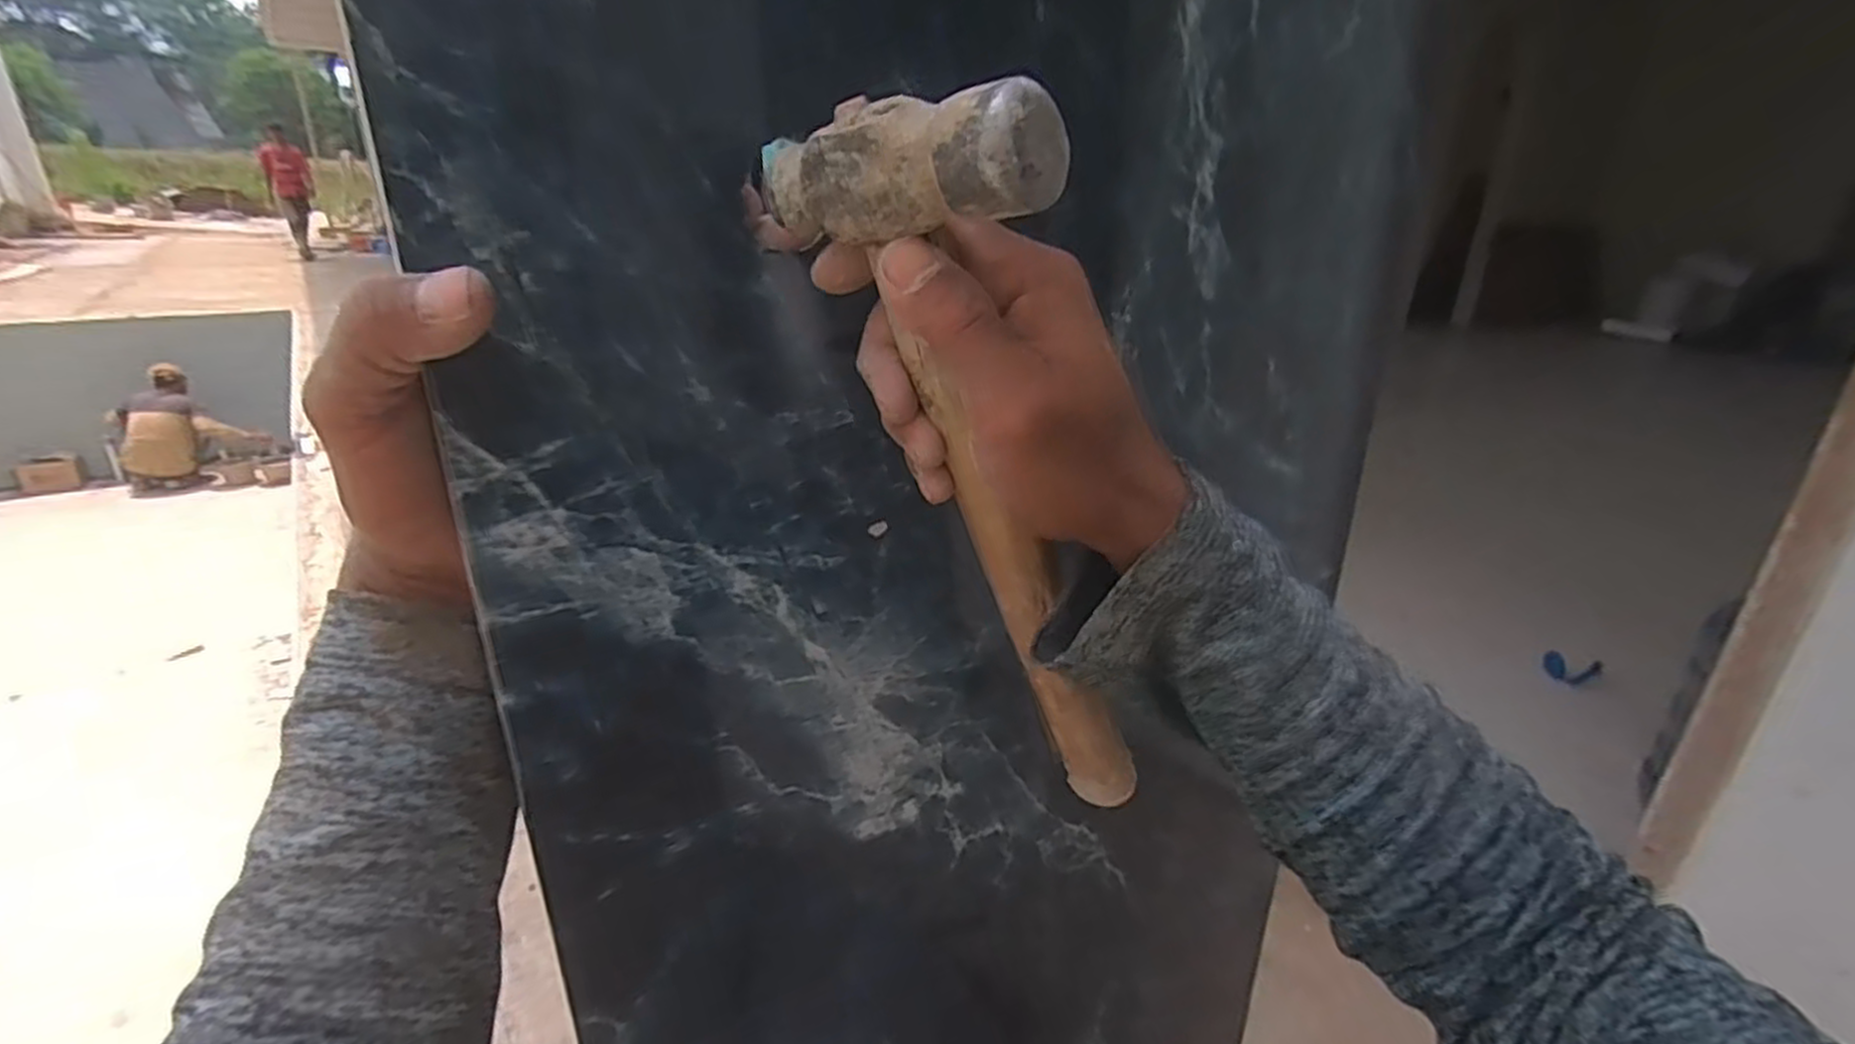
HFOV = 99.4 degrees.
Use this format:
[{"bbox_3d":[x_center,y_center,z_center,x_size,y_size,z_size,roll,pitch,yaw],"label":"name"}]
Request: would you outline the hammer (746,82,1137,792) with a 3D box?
[{"bbox_3d":[0.029,0.007,0.302,0.089,0.315,0.030,22,53,40],"label":"hammer"}]

